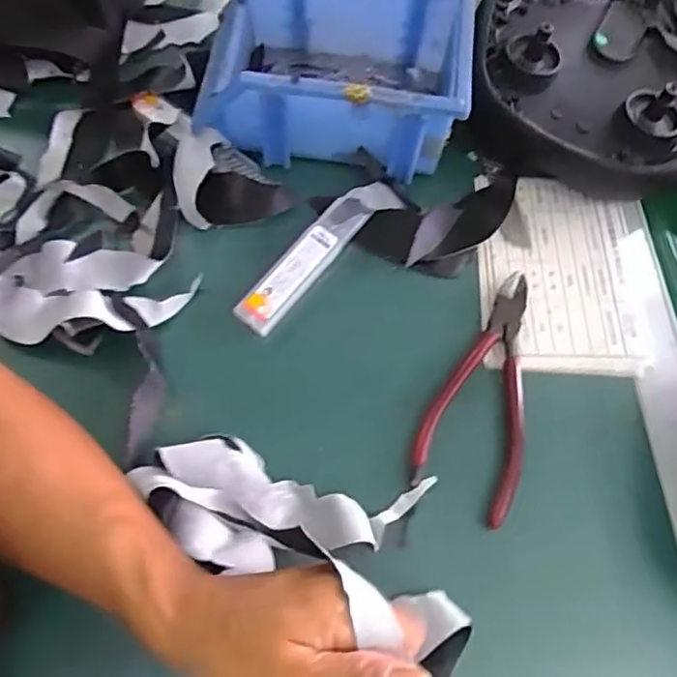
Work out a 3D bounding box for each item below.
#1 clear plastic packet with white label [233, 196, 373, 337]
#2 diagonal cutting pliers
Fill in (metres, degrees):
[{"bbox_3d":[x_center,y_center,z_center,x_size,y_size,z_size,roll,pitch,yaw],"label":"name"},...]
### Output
[{"bbox_3d":[-0.020,-0.051,0.393,0.026,0.017,0.115,38,74,10],"label":"clear plastic packet with white label"},{"bbox_3d":[0.098,0.030,0.369,0.063,0.021,0.154,26,68,7],"label":"diagonal cutting pliers"}]

